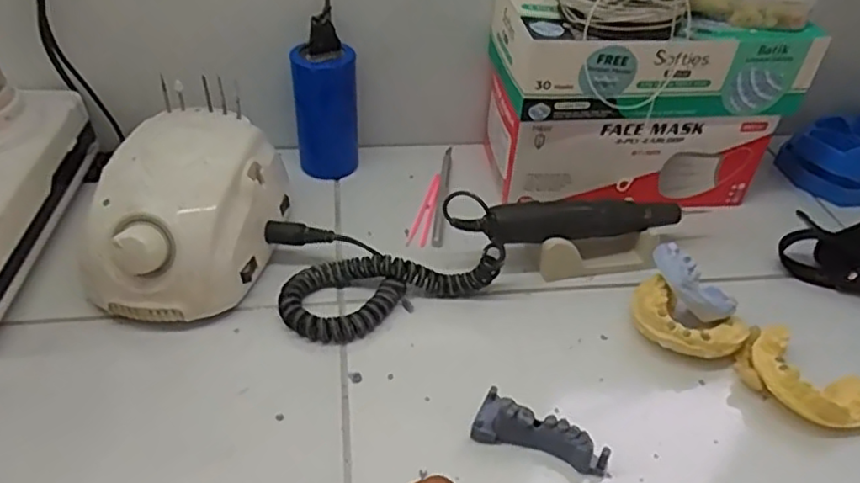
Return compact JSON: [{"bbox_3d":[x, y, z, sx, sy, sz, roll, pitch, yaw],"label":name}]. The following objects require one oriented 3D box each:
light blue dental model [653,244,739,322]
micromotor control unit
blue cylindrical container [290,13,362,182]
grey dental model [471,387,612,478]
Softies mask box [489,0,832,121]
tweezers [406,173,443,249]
[{"bbox_3d":[0.167,0.025,0.411,0.028,0.024,0.060,-25,65,-28],"label":"light blue dental model"},{"bbox_3d":[-0.162,-0.020,0.433,0.103,0.083,0.144,6,41,4],"label":"micromotor control unit"},{"bbox_3d":[-0.083,-0.113,0.518,0.051,0.122,0.039,-3,42,-8],"label":"blue cylindrical container"},{"bbox_3d":[0.061,0.103,0.347,0.071,0.023,0.024,17,43,15],"label":"grey dental model"},{"bbox_3d":[0.158,-0.143,0.476,0.214,0.058,0.101,-2,41,-6],"label":"Softies mask box"},{"bbox_3d":[-0.002,-0.026,0.512,0.014,0.005,0.088,10,42,7],"label":"tweezers"}]

